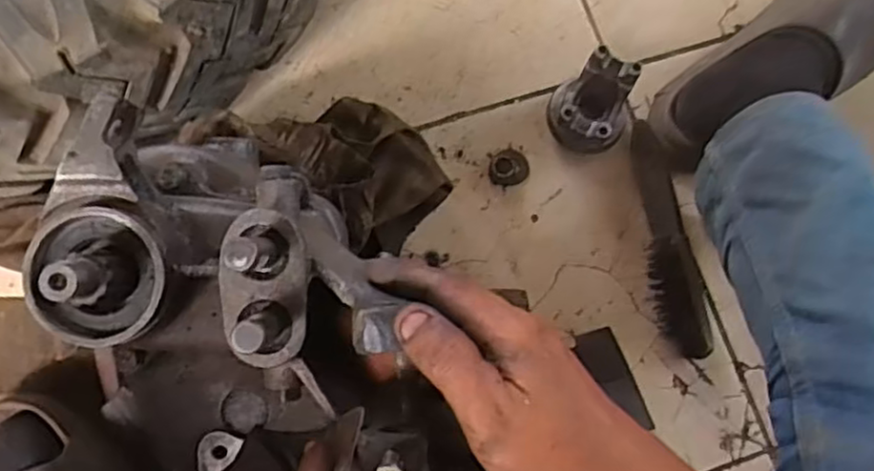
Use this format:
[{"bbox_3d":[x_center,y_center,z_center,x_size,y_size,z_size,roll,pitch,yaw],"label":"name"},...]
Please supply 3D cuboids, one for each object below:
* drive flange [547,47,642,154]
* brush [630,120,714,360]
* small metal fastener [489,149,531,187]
[{"bbox_3d":[0.153,-0.126,0.695,0.079,0.076,0.088,35,78,6],"label":"drive flange"},{"bbox_3d":[0.226,0.002,0.687,0.052,0.026,0.227,-4,77,-3],"label":"brush"},{"bbox_3d":[0.073,-0.069,0.712,0.040,0.010,0.036,-3,77,-2],"label":"small metal fastener"}]

